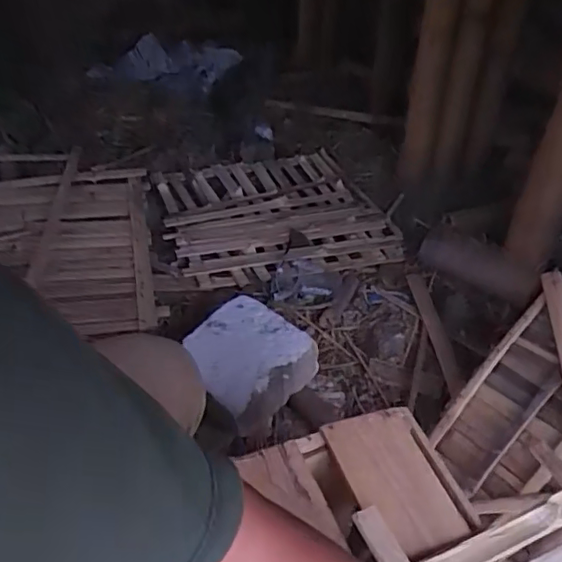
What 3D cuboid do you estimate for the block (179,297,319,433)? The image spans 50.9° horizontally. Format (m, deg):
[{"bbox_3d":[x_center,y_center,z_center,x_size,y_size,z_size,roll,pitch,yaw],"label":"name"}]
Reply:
[{"bbox_3d":[-0.057,0.146,0.999,0.180,0.134,0.183,-25,47,-33],"label":"block"}]

